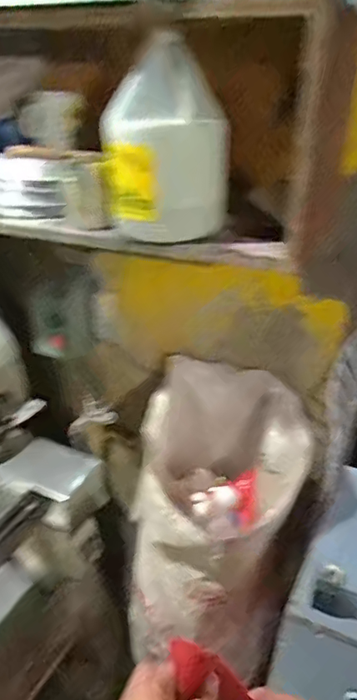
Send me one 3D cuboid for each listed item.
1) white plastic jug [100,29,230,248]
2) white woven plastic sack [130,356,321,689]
[{"bbox_3d":[-0.019,-0.288,0.764,0.131,0.234,0.138,26,37,36],"label":"white plastic jug"},{"bbox_3d":[0.082,0.360,1.084,0.340,0.534,0.395,5,29,7],"label":"white woven plastic sack"}]

